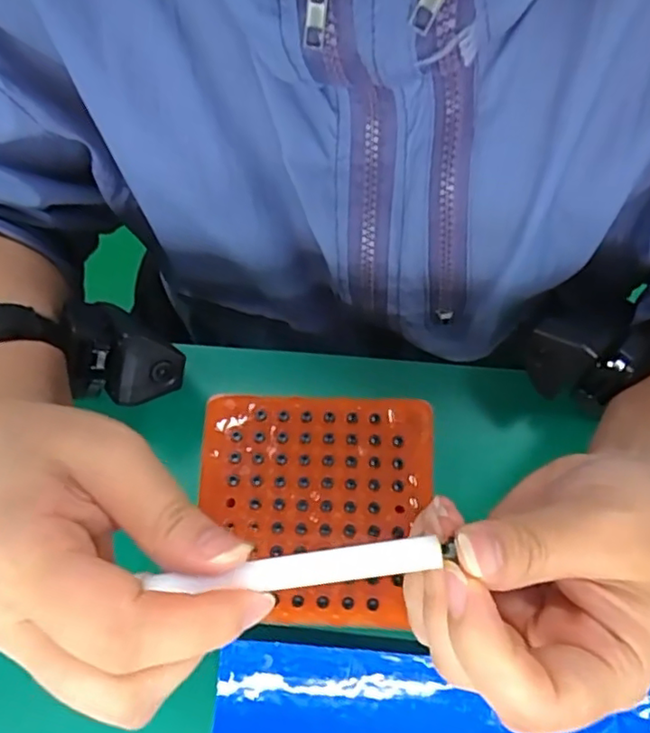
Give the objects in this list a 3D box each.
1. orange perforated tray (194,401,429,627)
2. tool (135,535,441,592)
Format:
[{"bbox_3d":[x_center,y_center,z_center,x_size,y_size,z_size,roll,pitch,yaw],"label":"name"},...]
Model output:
[{"bbox_3d":[-0.004,0.052,0.225,0.086,0.005,0.083,2,73,2],"label":"orange perforated tray"},{"bbox_3d":[-0.010,0.056,0.161,0.079,0.004,0.009,-10,73,9],"label":"tool"}]

